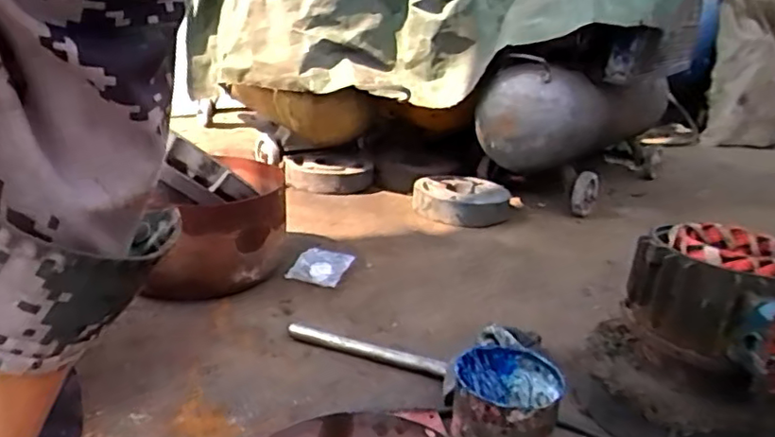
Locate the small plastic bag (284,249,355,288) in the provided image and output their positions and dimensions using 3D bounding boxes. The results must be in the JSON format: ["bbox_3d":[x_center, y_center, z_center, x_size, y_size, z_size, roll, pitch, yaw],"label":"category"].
[{"bbox_3d":[-0.126,0.092,1.138,0.095,0.022,0.114,10,21,9],"label":"small plastic bag"}]

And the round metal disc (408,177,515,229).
[{"bbox_3d":[0.189,-0.046,1.554,0.251,0.065,0.251,10,21,8],"label":"round metal disc"}]

